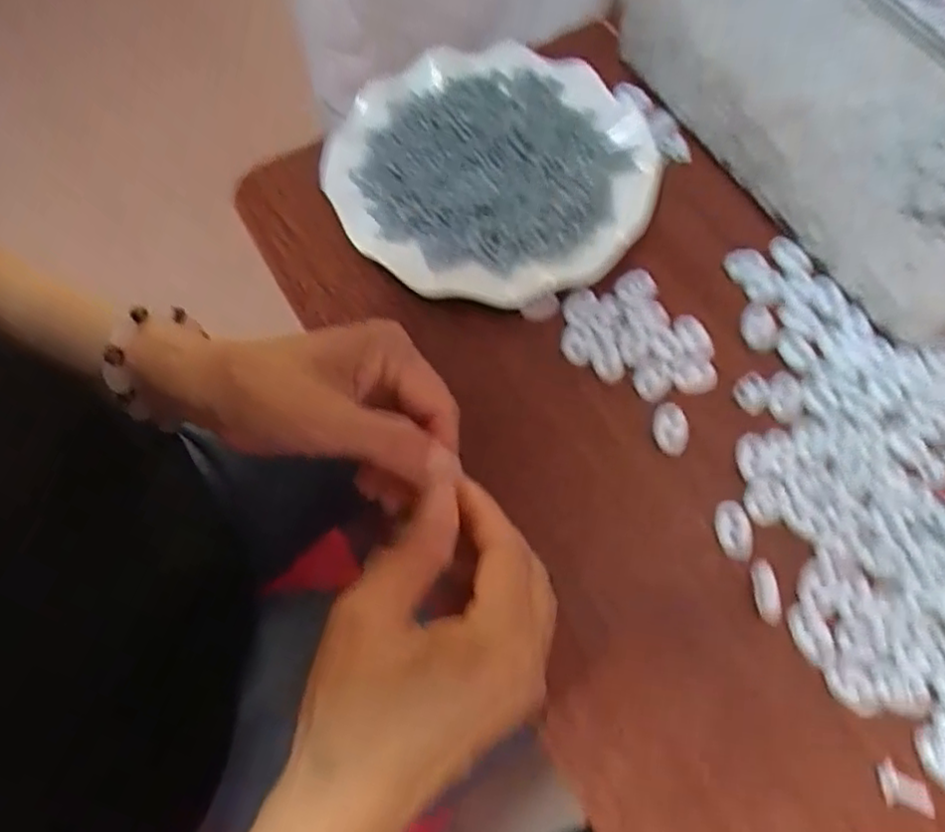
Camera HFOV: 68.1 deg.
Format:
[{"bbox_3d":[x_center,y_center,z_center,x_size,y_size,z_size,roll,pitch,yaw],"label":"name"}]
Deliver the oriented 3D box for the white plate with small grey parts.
[{"bbox_3d":[0.012,-0.147,0.420,0.185,0.026,0.185,-1,66,2],"label":"white plate with small grey parts"}]

